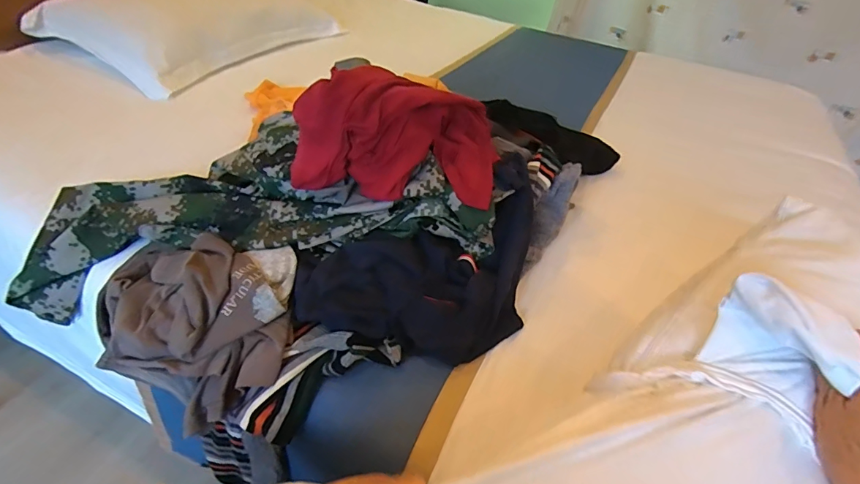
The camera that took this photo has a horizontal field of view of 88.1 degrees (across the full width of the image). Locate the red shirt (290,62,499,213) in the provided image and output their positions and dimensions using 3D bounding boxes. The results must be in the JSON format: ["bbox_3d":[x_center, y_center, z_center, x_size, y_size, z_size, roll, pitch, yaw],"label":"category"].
[{"bbox_3d":[-0.046,-0.146,0.610,0.282,0.116,0.149,12,40,6],"label":"red shirt"}]

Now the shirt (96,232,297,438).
[{"bbox_3d":[-0.313,0.107,0.586,0.292,0.149,0.212,14,40,8],"label":"shirt"}]

